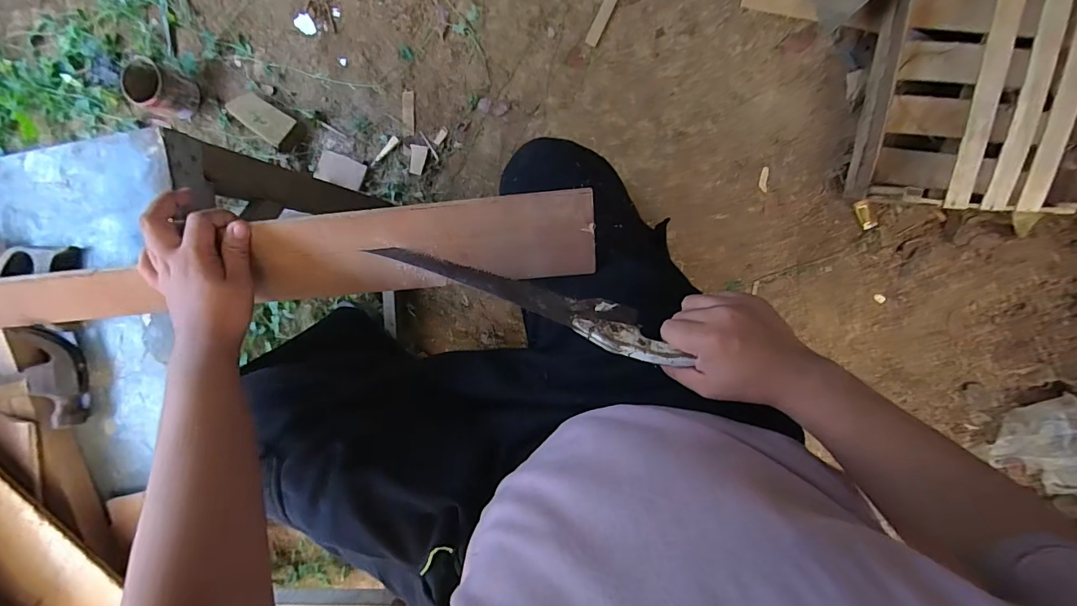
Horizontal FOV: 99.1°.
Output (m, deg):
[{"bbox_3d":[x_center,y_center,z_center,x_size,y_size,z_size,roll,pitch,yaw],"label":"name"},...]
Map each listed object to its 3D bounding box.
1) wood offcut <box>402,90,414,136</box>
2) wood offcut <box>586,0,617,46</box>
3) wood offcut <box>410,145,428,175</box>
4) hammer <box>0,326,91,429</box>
[{"bbox_3d":[-0.307,-0.448,1.087,0.030,0.006,0.101,0,91,4],"label":"wood offcut"},{"bbox_3d":[0.144,-0.627,0.997,0.027,0.009,0.136,26,92,3],"label":"wood offcut"},{"bbox_3d":[-0.285,-0.340,1.092,0.040,0.006,0.068,6,91,4],"label":"wood offcut"},{"bbox_3d":[-0.654,0.096,0.540,0.185,0.033,0.125,-6,90,-22],"label":"hammer"}]

